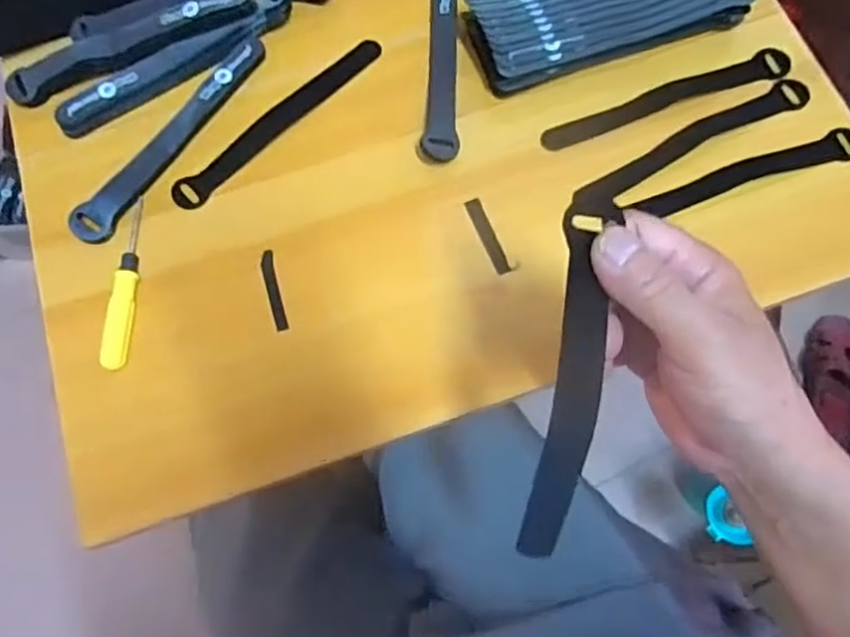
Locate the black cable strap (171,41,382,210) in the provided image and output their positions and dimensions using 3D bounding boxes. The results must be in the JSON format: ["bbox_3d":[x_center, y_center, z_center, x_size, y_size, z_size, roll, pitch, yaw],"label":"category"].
[{"bbox_3d":[-0.110,-0.150,0.509,0.192,0.006,0.023,-43,83,-12],"label":"black cable strap"}]

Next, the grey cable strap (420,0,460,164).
[{"bbox_3d":[0.015,-0.206,0.516,0.025,0.017,0.193,2,72,3],"label":"grey cable strap"}]

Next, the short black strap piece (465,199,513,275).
[{"bbox_3d":[0.045,-0.059,0.476,0.011,0.005,0.064,-21,72,-5],"label":"short black strap piece"}]

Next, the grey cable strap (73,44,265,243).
[{"bbox_3d":[-0.185,-0.135,0.499,0.028,0.013,0.196,33,76,12],"label":"grey cable strap"}]

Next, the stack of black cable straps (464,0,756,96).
[{"bbox_3d":[0.136,-0.233,0.507,0.203,0.046,0.080,-18,72,-4],"label":"stack of black cable straps"}]

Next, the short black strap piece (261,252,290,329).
[{"bbox_3d":[-0.105,-0.020,0.470,0.009,0.004,0.060,-15,72,-3],"label":"short black strap piece"}]

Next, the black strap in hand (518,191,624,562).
[{"bbox_3d":[0.064,0.029,0.293,0.022,0.020,0.161,7,99,5],"label":"black strap in hand"}]

